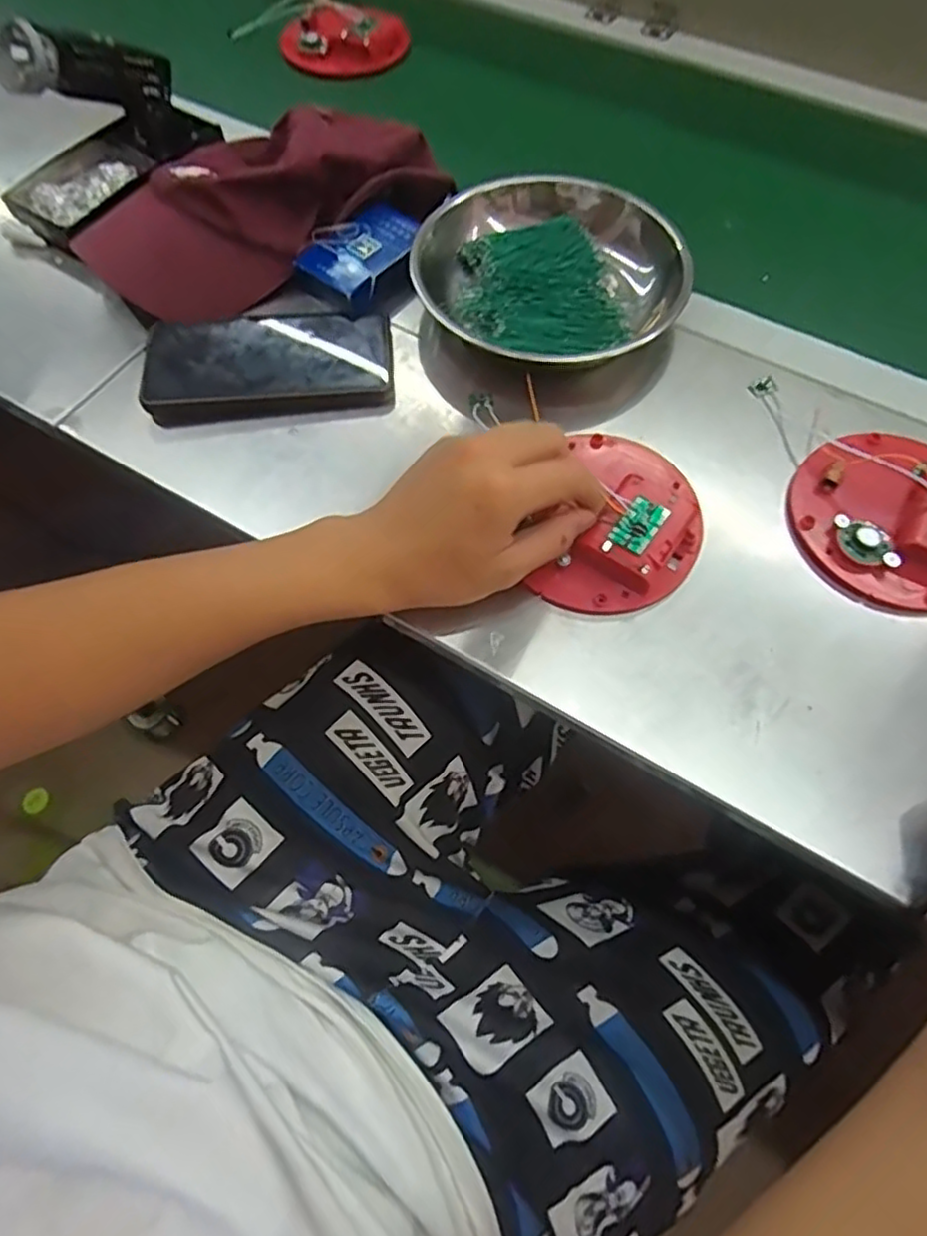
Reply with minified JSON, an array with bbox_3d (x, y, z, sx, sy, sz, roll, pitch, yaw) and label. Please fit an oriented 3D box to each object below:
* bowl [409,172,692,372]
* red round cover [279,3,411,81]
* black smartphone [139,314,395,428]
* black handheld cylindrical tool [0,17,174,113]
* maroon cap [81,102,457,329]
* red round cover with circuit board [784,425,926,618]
[{"bbox_3d":[0.056,-0.243,0.476,0.171,0.058,0.172,0,62,0],"label":"bowl"},{"bbox_3d":[-0.118,-0.566,0.661,0.121,0.029,0.087,-8,62,-4],"label":"red round cover"},{"bbox_3d":[-0.132,-0.173,0.459,0.164,0.023,0.087,-5,62,-2],"label":"black smartphone"},{"bbox_3d":[-0.272,-0.399,0.492,0.041,0.044,0.130,28,39,14],"label":"black handheld cylindrical tool"},{"bbox_3d":[-0.150,-0.317,0.513,0.274,0.078,0.134,-31,66,-15],"label":"maroon cap"},{"bbox_3d":[0.261,-0.066,0.403,0.116,0.027,0.124,0,62,0],"label":"red round cover with circuit board"}]

